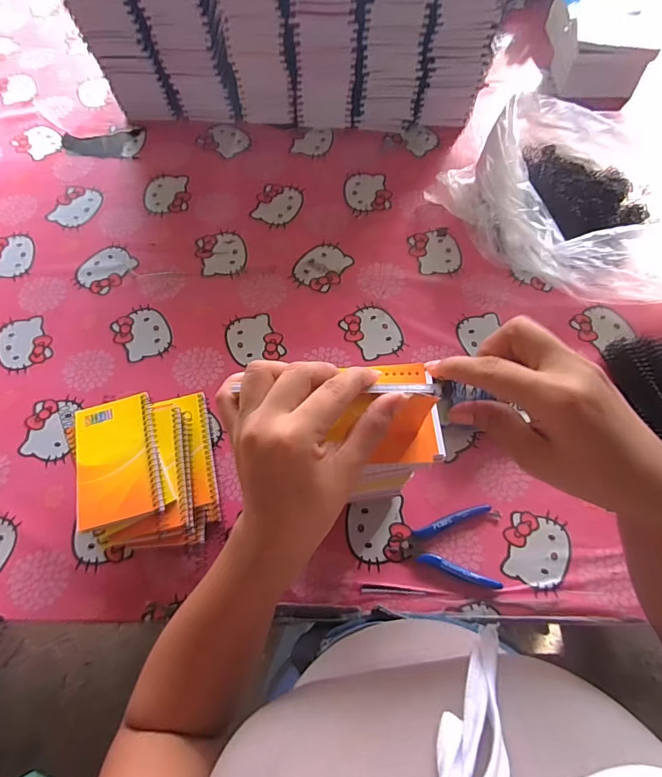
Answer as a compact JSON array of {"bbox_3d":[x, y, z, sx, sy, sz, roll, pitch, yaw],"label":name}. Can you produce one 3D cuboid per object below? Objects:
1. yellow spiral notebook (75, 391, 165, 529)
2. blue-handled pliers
[{"bbox_3d":[-0.225,0.072,0.452,0.081,0.012,0.130,-15,70,-5],"label":"yellow spiral notebook"},{"bbox_3d":[0.125,0.175,0.489,0.116,0.015,0.085,2,69,2],"label":"blue-handled pliers"}]

